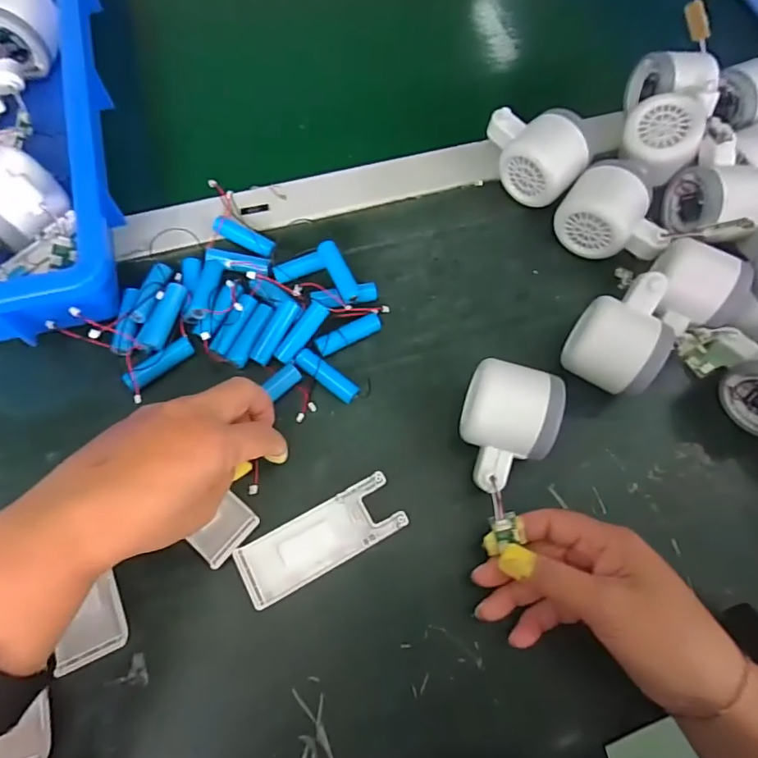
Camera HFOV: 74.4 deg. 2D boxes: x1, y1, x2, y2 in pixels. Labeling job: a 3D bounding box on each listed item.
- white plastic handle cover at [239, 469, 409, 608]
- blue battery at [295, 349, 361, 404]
[{"bbox_3d":[-0.036,0.102,0.321,0.104,0.013,0.040,-27,74,-13],"label":"white plastic handle cover"},{"bbox_3d":[-0.038,-0.002,0.358,0.050,0.010,0.014,38,72,10],"label":"blue battery"}]

